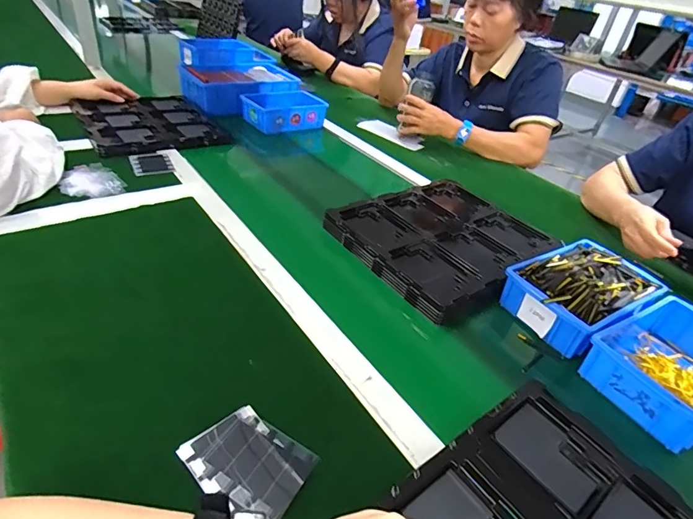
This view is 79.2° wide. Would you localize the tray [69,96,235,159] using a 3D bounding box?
[{"bbox_3d":[-0.439,-0.317,0.957,0.280,0.025,0.288,-19,45,-31],"label":"tray"}]

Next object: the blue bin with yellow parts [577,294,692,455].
[{"bbox_3d":[0.391,0.129,0.510,0.172,0.063,0.128,-17,44,-29],"label":"blue bin with yellow parts"}]

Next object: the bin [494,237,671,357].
[{"bbox_3d":[0.336,0.042,0.596,0.201,0.059,0.139,-18,44,-28],"label":"bin"}]

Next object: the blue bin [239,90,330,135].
[{"bbox_3d":[-0.168,-0.387,1.109,0.205,0.069,0.138,-18,44,-30],"label":"blue bin"}]

